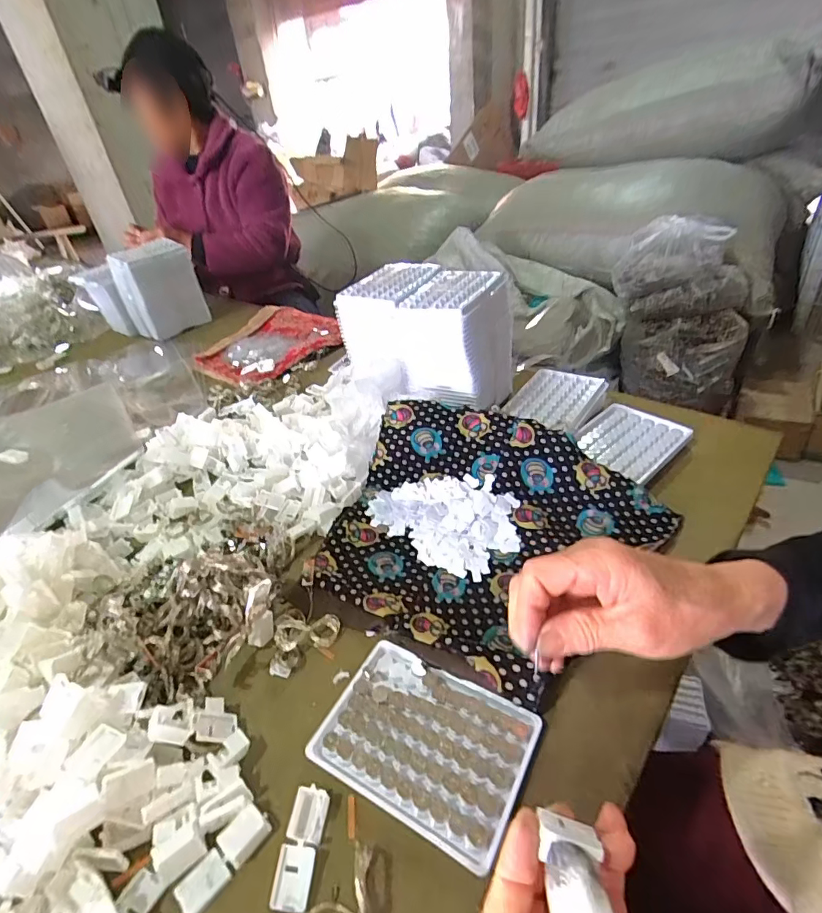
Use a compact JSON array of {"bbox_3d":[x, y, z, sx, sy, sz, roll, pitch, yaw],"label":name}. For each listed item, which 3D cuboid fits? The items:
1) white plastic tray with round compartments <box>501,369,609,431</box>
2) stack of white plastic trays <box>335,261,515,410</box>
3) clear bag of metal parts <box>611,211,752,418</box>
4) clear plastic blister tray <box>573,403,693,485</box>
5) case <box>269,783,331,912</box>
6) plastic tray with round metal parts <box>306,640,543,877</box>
[{"bbox_3d":[0.176,-0.069,0.593,0.089,0.024,0.115,22,45,35],"label":"white plastic tray with round compartments"},{"bbox_3d":[0.020,-0.156,0.594,0.189,0.109,0.148,22,45,34],"label":"stack of white plastic trays"},{"bbox_3d":[0.855,-0.451,1.543,0.386,0.518,0.397,14,41,27],"label":"clear bag of metal parts"},{"bbox_3d":[0.241,-0.019,0.534,0.113,0.011,0.093,-31,42,-29],"label":"clear plastic blister tray"},{"bbox_3d":[-0.063,0.224,0.279,0.021,0.008,0.056,0,36,9],"label":"case"},{"bbox_3d":[0.007,0.185,0.320,0.130,0.009,0.092,15,41,28],"label":"plastic tray with round metal parts"}]

